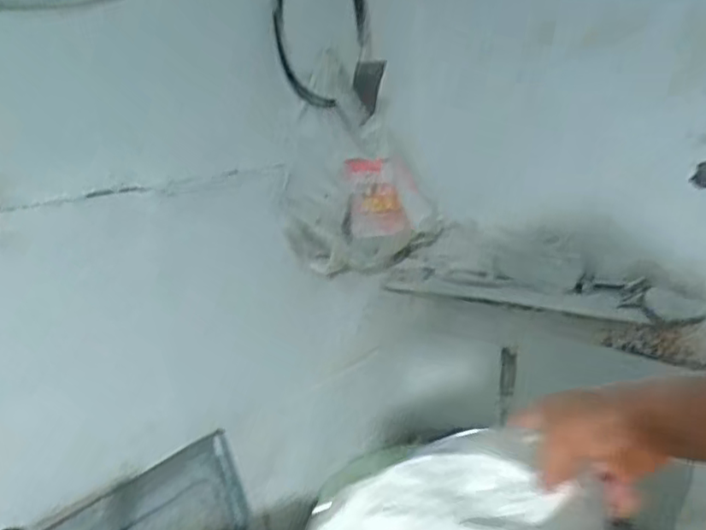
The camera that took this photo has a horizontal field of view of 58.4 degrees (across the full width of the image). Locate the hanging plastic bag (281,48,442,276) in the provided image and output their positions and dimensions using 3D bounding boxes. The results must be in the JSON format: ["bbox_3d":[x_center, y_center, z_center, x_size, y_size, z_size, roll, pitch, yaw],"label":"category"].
[{"bbox_3d":[0.012,-0.186,1.173,0.176,0.358,0.247,6,16,34],"label":"hanging plastic bag"}]

